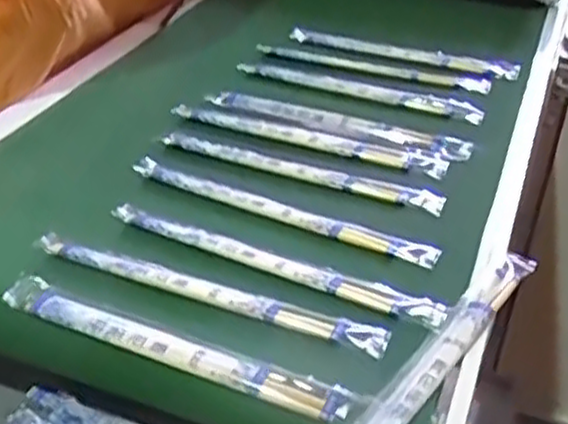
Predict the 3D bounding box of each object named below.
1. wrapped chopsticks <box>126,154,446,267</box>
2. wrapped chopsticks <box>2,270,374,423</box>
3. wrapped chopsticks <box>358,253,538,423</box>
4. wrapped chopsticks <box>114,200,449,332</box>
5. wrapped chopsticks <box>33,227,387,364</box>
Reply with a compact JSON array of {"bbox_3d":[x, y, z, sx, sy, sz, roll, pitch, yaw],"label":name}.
[{"bbox_3d":[-0.006,-0.004,0.534,0.228,0.004,0.022,17,38,21],"label":"wrapped chopsticks"},{"bbox_3d":[-0.061,0.076,0.432,0.219,0.012,0.025,15,38,18],"label":"wrapped chopsticks"},{"bbox_3d":[0.085,0.079,0.426,0.022,0.010,0.215,26,42,30],"label":"wrapped chopsticks"},{"bbox_3d":[-0.009,0.028,0.489,0.228,0.006,0.023,17,38,20],"label":"wrapped chopsticks"},{"bbox_3d":[-0.050,0.045,0.465,0.229,0.006,0.021,13,37,16],"label":"wrapped chopsticks"}]

